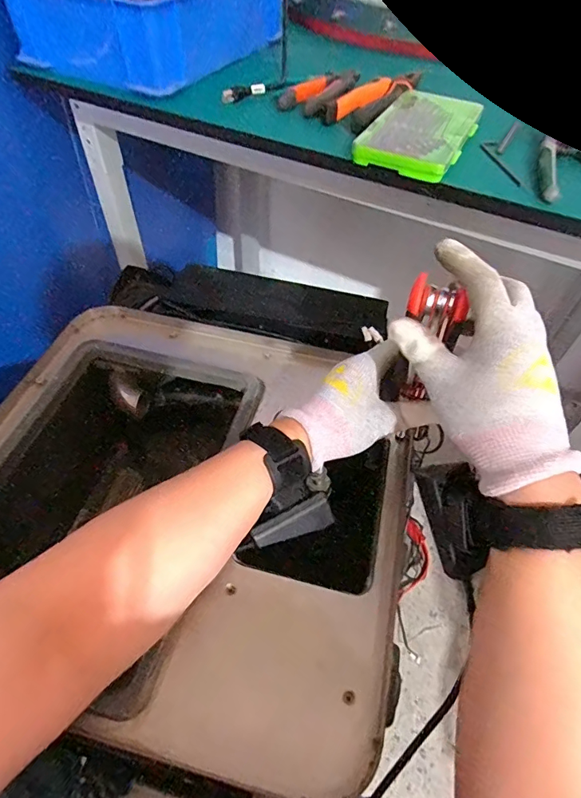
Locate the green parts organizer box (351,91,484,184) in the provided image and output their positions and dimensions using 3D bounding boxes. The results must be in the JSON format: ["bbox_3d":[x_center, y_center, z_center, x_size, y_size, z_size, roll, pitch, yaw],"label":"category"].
[{"bbox_3d":[0.146,-0.296,0.498,0.099,0.019,0.180,23,54,14],"label":"green parts organizer box"}]

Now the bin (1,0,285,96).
[{"bbox_3d":[-0.188,-0.528,0.619,0.231,0.096,0.297,27,55,17],"label":"bin"}]

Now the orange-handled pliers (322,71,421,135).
[{"bbox_3d":[0.099,-0.368,0.549,0.070,0.028,0.141,27,55,17],"label":"orange-handled pliers"}]

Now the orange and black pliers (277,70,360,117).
[{"bbox_3d":[0.041,-0.405,0.580,0.059,0.019,0.151,26,54,17],"label":"orange and black pliers"}]

